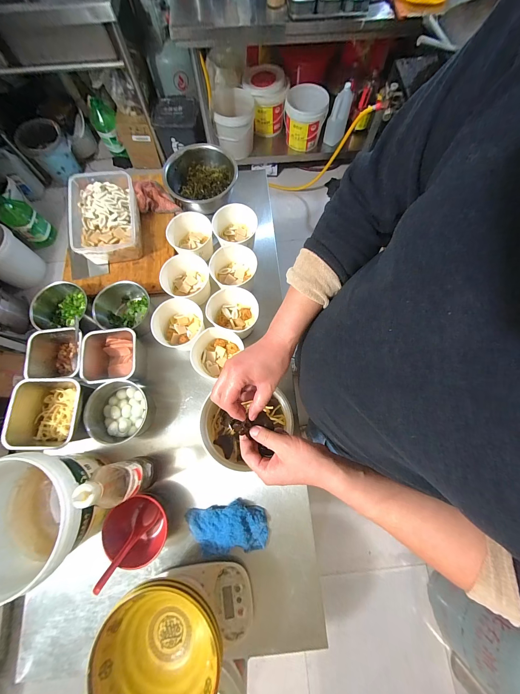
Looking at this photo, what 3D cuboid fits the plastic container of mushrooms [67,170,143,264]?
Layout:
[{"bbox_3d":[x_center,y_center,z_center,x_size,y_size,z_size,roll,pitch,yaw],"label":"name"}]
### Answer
[{"bbox_3d":[-0.416,-0.342,0.695,0.168,0.091,0.238,-7,74,-1],"label":"plastic container of mushrooms"}]

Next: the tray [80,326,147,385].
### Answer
[{"bbox_3d":[-0.341,0.029,0.615,0.123,0.093,0.120,-7,74,-1],"label":"tray"}]

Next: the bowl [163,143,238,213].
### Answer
[{"bbox_3d":[-0.166,-0.485,0.755,0.190,0.075,0.209,0,74,1],"label":"bowl"}]

